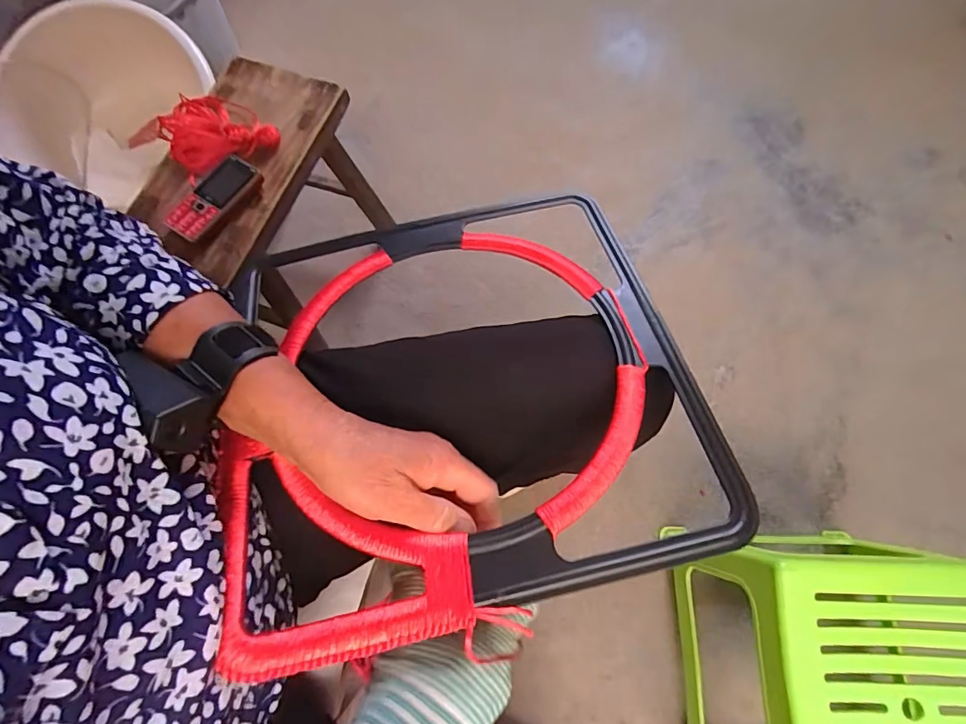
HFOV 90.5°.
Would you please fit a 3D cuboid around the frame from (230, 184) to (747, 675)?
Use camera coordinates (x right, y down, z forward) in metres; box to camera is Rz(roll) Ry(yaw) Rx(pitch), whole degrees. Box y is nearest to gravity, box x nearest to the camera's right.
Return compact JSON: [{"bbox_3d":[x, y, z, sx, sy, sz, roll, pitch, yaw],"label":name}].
[{"bbox_3d":[-0.024,0.006,0.361,0.328,0.019,0.336,-13,58,-3],"label":"frame"}]

